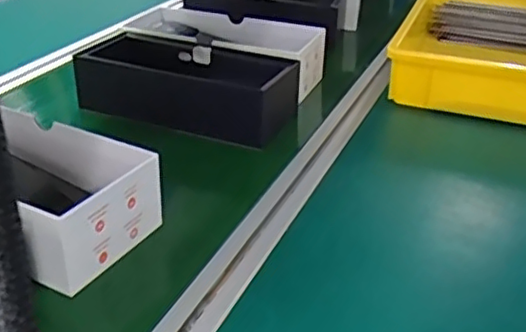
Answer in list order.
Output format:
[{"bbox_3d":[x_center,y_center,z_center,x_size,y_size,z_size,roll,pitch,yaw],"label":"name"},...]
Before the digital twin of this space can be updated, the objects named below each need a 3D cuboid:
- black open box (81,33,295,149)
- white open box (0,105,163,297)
[{"bbox_3d":[-0.091,-0.093,0.788,0.264,0.086,0.109,14,32,21],"label":"black open box"},{"bbox_3d":[-0.238,0.013,0.574,0.272,0.073,0.122,15,33,23],"label":"white open box"}]

